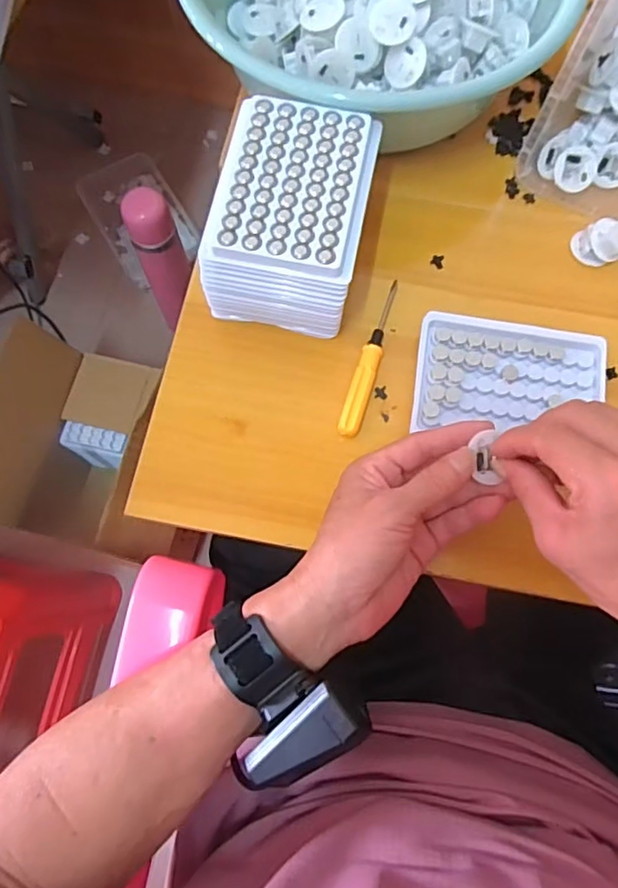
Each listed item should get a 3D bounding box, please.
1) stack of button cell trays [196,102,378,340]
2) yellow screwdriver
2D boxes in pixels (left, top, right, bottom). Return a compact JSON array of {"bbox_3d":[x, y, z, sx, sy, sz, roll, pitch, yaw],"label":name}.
[{"bbox_3d":[-0.012,-0.152,0.408,0.097,0.091,0.133,12,75,2],"label":"stack of button cell trays"},{"bbox_3d":[0.046,-0.064,0.421,0.016,0.010,0.126,18,75,4],"label":"yellow screwdriver"}]

